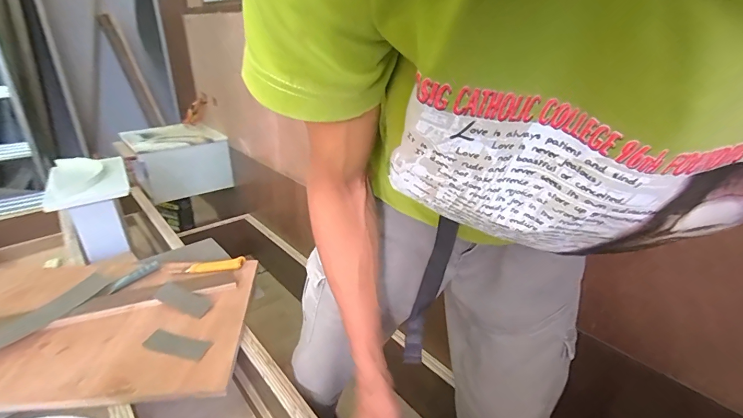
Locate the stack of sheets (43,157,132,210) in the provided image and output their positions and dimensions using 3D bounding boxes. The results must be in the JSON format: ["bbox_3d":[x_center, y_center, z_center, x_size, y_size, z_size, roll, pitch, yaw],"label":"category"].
[{"bbox_3d":[-0.870,-0.091,1.168,0.201,0.050,0.327,-15,29,-31],"label":"stack of sheets"}]

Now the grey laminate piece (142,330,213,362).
[{"bbox_3d":[-0.406,0.283,0.791,0.139,0.005,0.048,7,25,13],"label":"grey laminate piece"}]

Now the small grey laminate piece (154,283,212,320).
[{"bbox_3d":[-0.447,0.215,0.905,0.143,0.005,0.059,18,33,13],"label":"small grey laminate piece"}]

